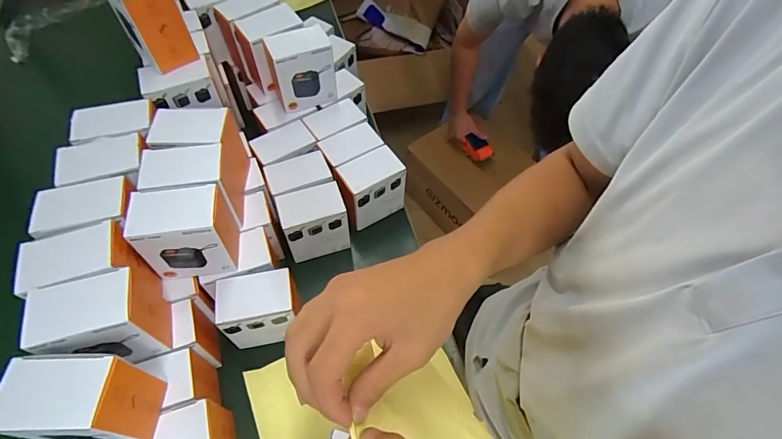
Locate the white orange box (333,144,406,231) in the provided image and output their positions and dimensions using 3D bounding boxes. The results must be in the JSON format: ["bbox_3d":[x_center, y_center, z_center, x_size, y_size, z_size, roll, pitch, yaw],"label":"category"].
[{"bbox_3d":[-0.039,-0.050,0.709,0.112,0.112,0.071,-27,62,-18],"label":"white orange box"}]

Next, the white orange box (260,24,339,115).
[{"bbox_3d":[-0.150,-0.253,0.707,0.099,0.118,0.069,-23,61,-15],"label":"white orange box"}]

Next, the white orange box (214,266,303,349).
[{"bbox_3d":[-0.185,0.131,0.597,0.108,0.112,0.075,-9,58,-7],"label":"white orange box"}]

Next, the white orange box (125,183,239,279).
[{"bbox_3d":[-0.252,0.019,0.529,0.108,0.120,0.067,-9,58,-8],"label":"white orange box"}]

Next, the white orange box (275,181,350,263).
[{"bbox_3d":[-0.124,0.006,0.676,0.097,0.110,0.065,-17,60,-12],"label":"white orange box"}]

